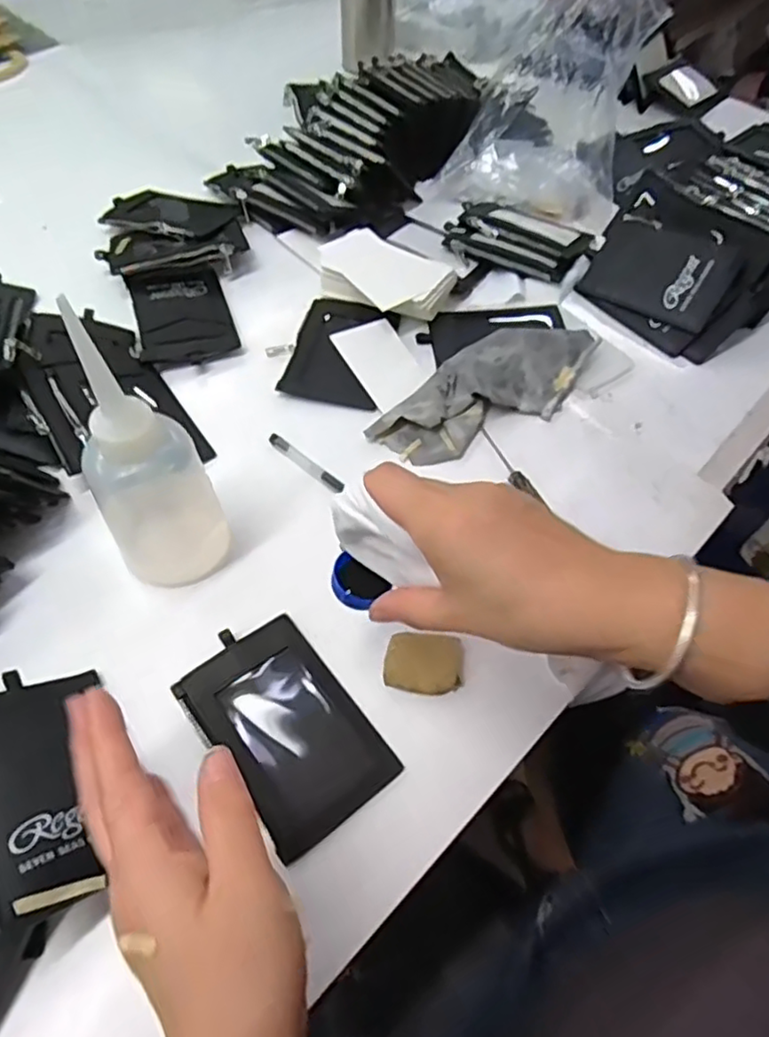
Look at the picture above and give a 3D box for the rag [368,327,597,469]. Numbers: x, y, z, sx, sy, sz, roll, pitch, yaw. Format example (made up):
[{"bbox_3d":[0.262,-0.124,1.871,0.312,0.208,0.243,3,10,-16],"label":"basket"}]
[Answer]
[{"bbox_3d":[0.080,-0.097,0.472,0.186,0.027,0.069,-33,64,-21],"label":"rag"}]

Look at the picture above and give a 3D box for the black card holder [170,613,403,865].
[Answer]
[{"bbox_3d":[-0.052,0.109,0.341,0.073,0.008,0.110,-32,63,-21],"label":"black card holder"}]

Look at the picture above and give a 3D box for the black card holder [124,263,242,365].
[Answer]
[{"bbox_3d":[-0.161,-0.166,0.514,0.072,0.011,0.115,-15,58,-12],"label":"black card holder"}]

